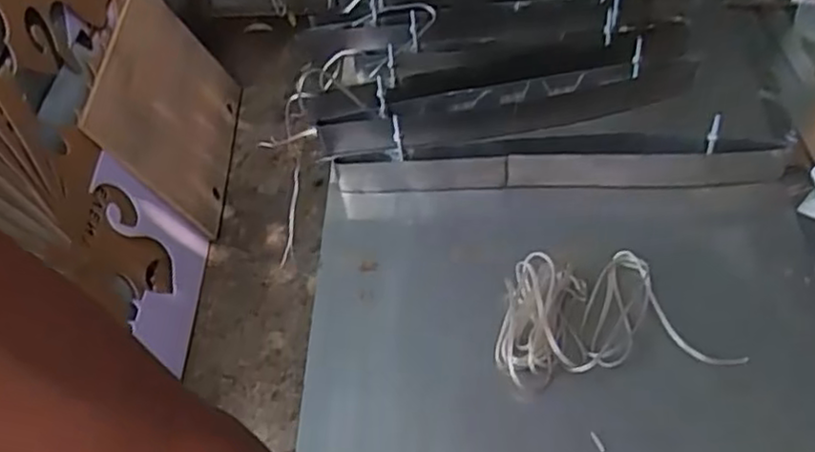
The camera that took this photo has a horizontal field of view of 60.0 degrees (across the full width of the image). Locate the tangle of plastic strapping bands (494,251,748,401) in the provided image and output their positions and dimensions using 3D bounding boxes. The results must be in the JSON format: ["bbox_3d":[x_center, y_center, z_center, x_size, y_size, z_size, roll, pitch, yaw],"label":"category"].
[{"bbox_3d":[0.151,0.071,0.569,0.163,0.026,0.112,-8,49,-3],"label":"tangle of plastic strapping bands"}]

